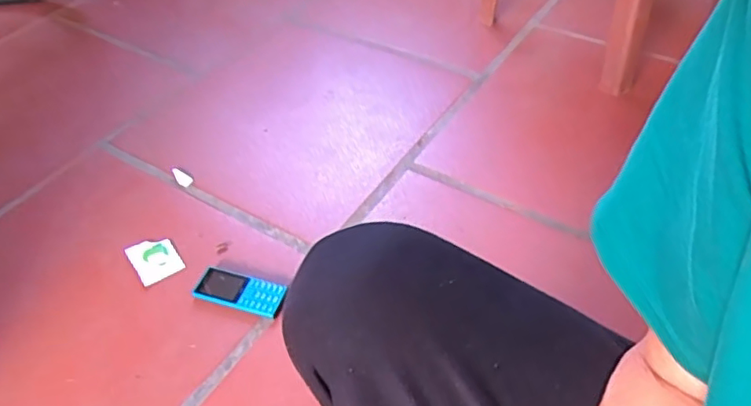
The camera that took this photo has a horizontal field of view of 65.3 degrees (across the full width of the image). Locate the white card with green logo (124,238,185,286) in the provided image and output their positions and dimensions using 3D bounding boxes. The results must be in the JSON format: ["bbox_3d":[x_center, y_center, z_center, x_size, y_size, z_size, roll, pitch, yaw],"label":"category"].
[{"bbox_3d":[-0.322,0.082,0.857,0.062,0.005,0.078,-27,56,-25],"label":"white card with green logo"}]

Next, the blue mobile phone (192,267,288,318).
[{"bbox_3d":[-0.186,0.122,0.807,0.125,0.018,0.049,12,48,12],"label":"blue mobile phone"}]

